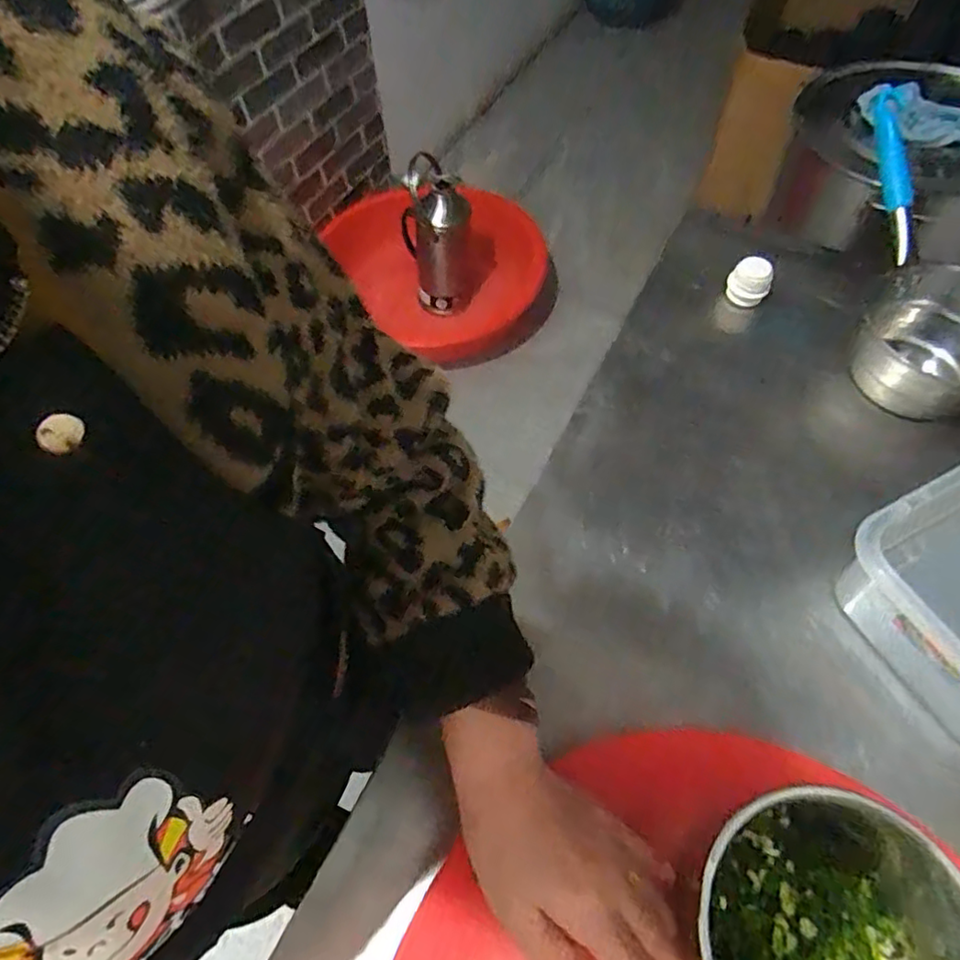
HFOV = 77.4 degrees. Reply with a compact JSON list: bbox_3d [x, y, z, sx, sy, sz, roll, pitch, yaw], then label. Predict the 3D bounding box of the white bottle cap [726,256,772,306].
[{"bbox_3d":[0.297,-0.220,0.664,0.043,0.037,0.043,-1,61,2],"label":"white bottle cap"}]

